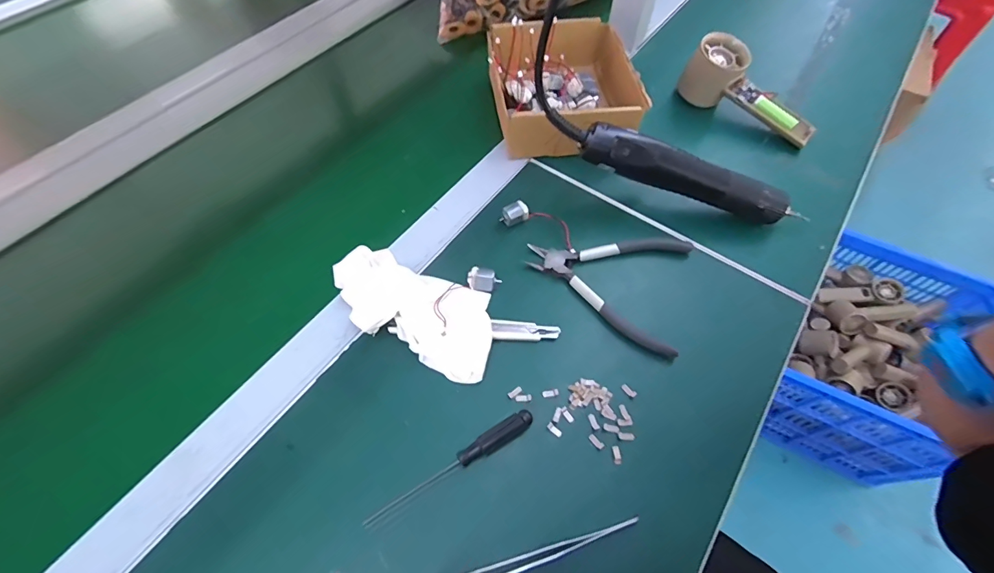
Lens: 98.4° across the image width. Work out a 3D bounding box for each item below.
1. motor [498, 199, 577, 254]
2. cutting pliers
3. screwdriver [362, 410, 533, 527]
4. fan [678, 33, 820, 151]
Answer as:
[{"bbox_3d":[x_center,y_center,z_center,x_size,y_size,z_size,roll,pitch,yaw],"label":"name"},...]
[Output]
[{"bbox_3d":[0.043,-0.061,0.417,0.079,0.020,0.028,24,62,13],"label":"motor"},{"bbox_3d":[0.117,-0.021,0.396,0.152,0.009,0.118,34,65,18],"label":"cutting pliers"},{"bbox_3d":[-0.032,0.128,0.306,0.132,0.012,0.014,-27,64,-16],"label":"screwdriver"},{"bbox_3d":[0.288,-0.217,0.497,0.160,0.060,0.049,41,66,3],"label":"fan"}]

